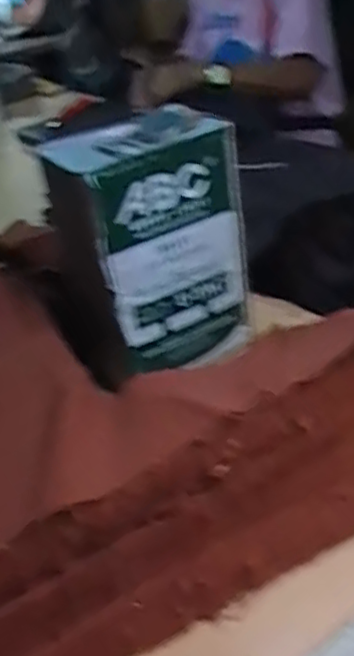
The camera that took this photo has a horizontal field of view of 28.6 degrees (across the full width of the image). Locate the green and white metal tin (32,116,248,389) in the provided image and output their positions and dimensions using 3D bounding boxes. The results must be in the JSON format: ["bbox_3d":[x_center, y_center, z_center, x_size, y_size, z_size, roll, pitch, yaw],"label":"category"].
[{"bbox_3d":[-0.026,-0.076,0.672,0.147,0.221,0.121,-25,36,-22],"label":"green and white metal tin"}]

